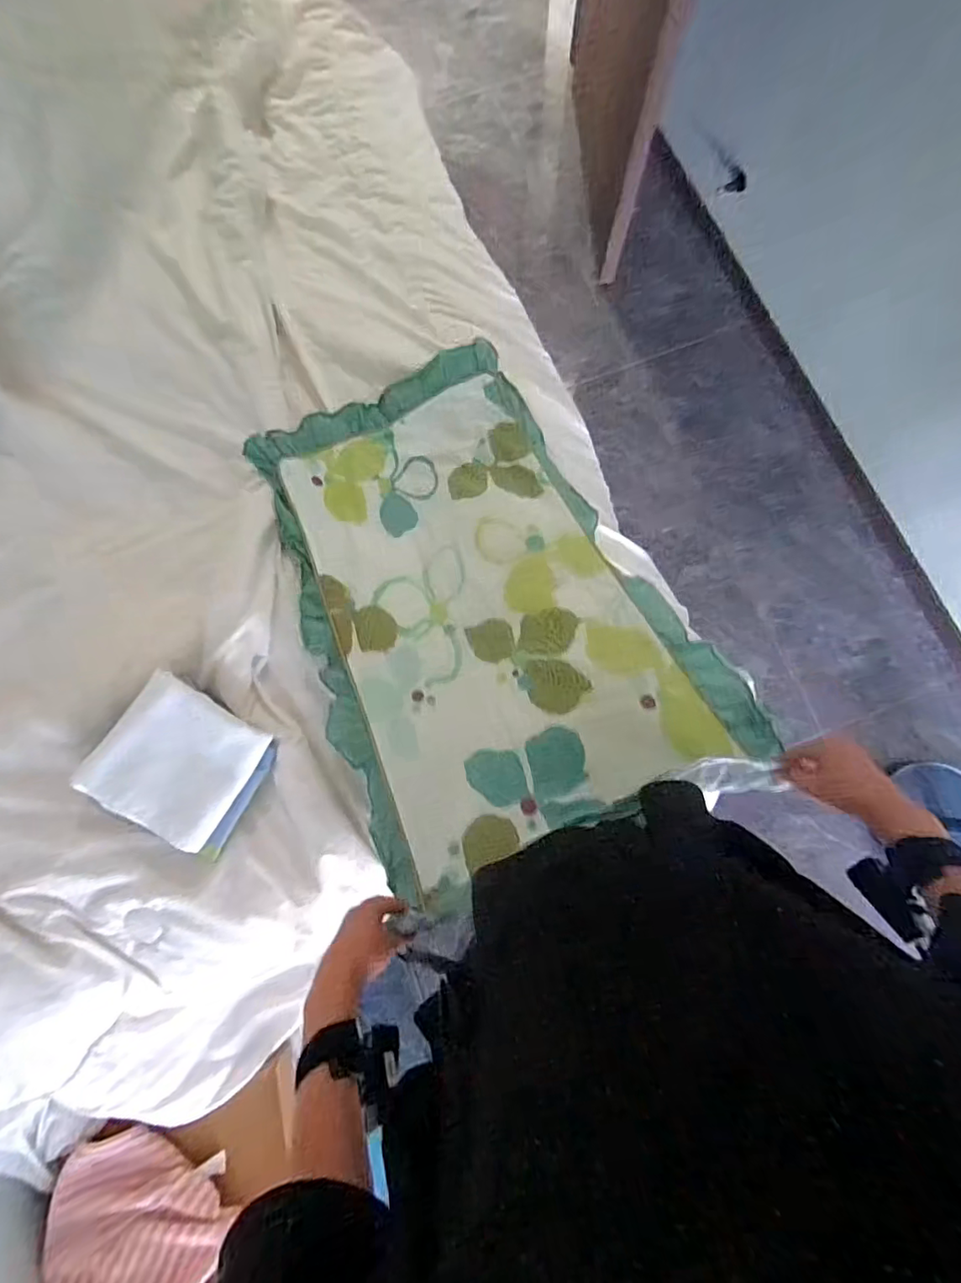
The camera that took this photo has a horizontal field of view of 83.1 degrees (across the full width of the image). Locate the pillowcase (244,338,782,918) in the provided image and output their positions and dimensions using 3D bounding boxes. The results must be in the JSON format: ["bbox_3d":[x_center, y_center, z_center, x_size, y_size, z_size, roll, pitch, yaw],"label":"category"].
[{"bbox_3d":[-0.027,-0.077,0.730,0.447,0.175,0.736,-26,80,-5],"label":"pillowcase"}]

